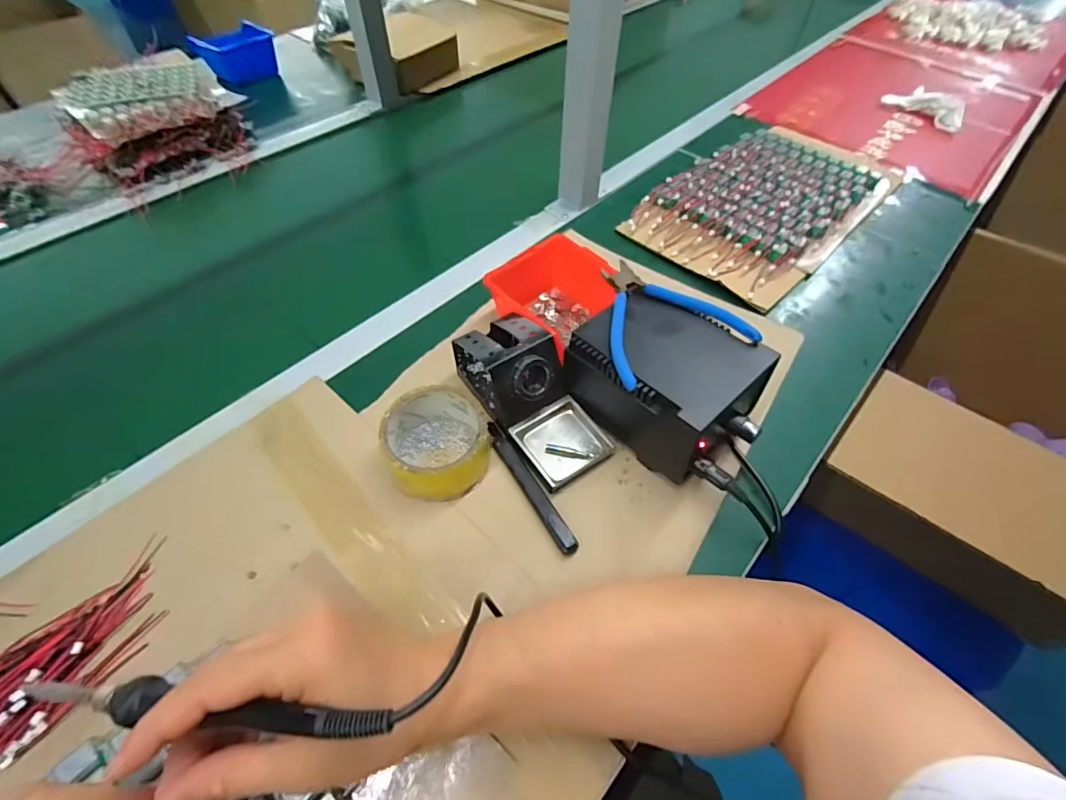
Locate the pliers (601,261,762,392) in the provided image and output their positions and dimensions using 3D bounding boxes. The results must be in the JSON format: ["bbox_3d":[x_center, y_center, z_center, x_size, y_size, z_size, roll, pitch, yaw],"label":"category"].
[{"bbox_3d":[0.102,-0.075,0.414,0.125,0.014,0.130,-21,57,-15],"label":"pliers"}]

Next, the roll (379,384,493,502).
[{"bbox_3d":[-0.080,0.037,0.407,0.082,0.049,0.089,1,55,-1],"label":"roll"}]

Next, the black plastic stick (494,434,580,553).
[{"bbox_3d":[0.000,0.077,0.404,0.015,0.010,0.118,-26,60,-18],"label":"black plastic stick"}]

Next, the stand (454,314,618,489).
[{"bbox_3d":[-0.001,-0.010,0.427,0.071,0.072,0.158,-31,61,-21],"label":"stand"}]

